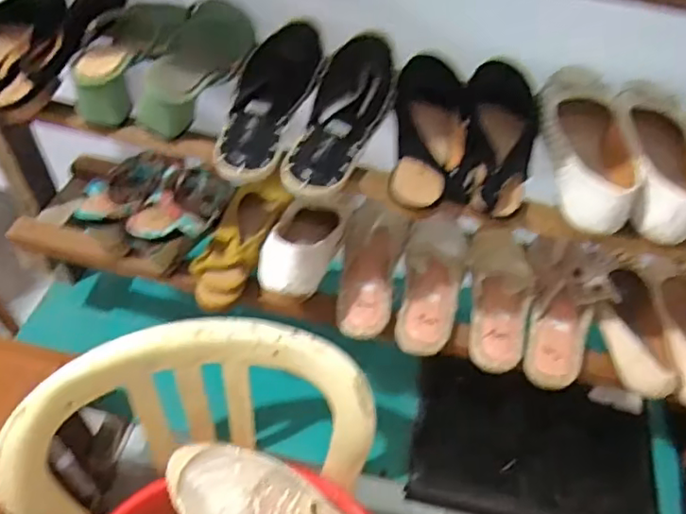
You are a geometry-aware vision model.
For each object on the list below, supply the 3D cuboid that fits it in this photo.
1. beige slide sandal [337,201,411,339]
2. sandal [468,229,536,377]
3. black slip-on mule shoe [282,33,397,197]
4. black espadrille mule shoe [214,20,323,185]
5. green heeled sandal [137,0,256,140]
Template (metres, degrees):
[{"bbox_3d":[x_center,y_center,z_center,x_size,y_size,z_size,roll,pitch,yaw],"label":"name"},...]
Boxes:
[{"bbox_3d":[0.040,0.003,0.782,0.085,0.058,0.215,10,51,3],"label":"beige slide sandal"},{"bbox_3d":[0.210,0.040,0.786,0.083,0.055,0.226,10,51,3],"label":"sandal"},{"bbox_3d":[-0.005,-0.157,0.624,0.089,0.056,0.215,19,66,10],"label":"black slip-on mule shoe"},{"bbox_3d":[-0.077,-0.180,0.643,0.082,0.052,0.242,13,51,5],"label":"black espadrille mule shoe"},{"bbox_3d":[-0.153,-0.219,0.647,0.088,0.067,0.213,12,51,4],"label":"green heeled sandal"}]

